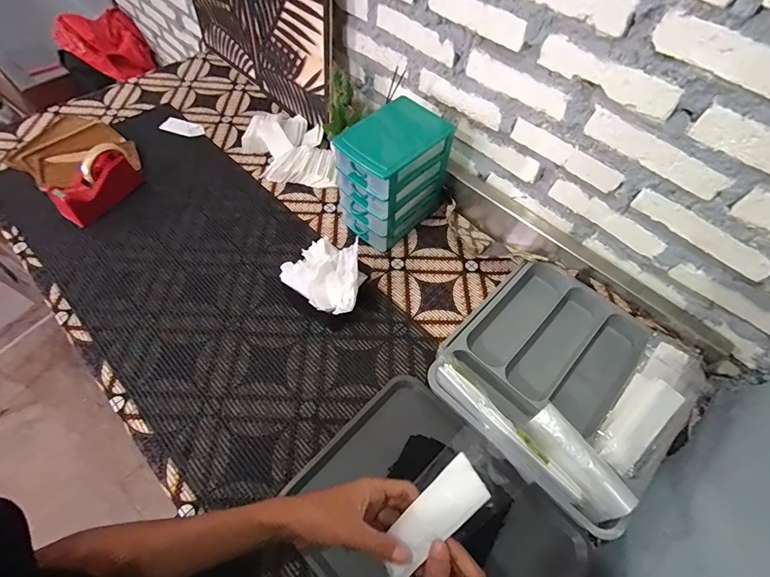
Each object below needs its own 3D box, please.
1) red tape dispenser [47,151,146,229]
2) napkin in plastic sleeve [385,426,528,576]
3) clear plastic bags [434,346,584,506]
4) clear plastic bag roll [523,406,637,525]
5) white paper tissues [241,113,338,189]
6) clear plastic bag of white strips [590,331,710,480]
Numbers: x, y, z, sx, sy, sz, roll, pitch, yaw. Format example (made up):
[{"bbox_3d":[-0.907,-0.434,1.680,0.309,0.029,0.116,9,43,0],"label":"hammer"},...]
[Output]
[{"bbox_3d":[-0.614,-0.215,0.803,0.041,0.109,0.160,36,65,18],"label":"red tape dispenser"},{"bbox_3d":[0.051,0.207,0.357,0.172,0.006,0.070,-53,41,18],"label":"napkin in plastic sleeve"},{"bbox_3d":[0.162,0.193,0.545,0.045,0.048,0.263,-33,66,-19],"label":"clear plastic bags"},{"bbox_3d":[0.264,0.242,0.522,0.057,0.042,0.152,-30,65,-18],"label":"clear plastic bag roll"},{"bbox_3d":[-0.229,-0.336,0.920,0.181,0.048,0.268,-25,63,-16],"label":"white paper tissues"},{"bbox_3d":[0.408,0.177,0.572,0.091,0.037,0.228,40,66,20],"label":"clear plastic bag of white strips"}]

